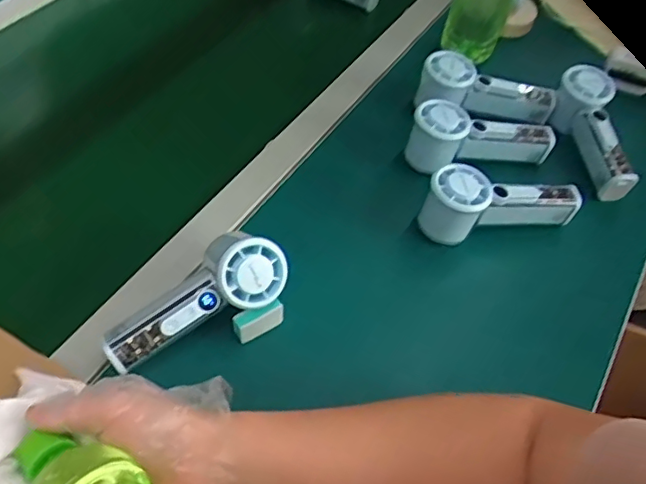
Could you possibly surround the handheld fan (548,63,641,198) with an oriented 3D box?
[{"bbox_3d":[0.299,-0.130,0.664,0.071,0.062,0.157,6,52,1],"label":"handheld fan"}]

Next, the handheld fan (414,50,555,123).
[{"bbox_3d":[0.189,-0.166,0.680,0.159,0.059,0.051,11,51,-15],"label":"handheld fan"}]

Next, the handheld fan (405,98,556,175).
[{"bbox_3d":[0.165,-0.115,0.630,0.159,0.061,0.047,-7,53,-9],"label":"handheld fan"}]

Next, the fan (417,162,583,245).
[{"bbox_3d":[0.171,-0.038,0.585,0.156,0.074,0.053,-11,54,-12],"label":"fan"}]

